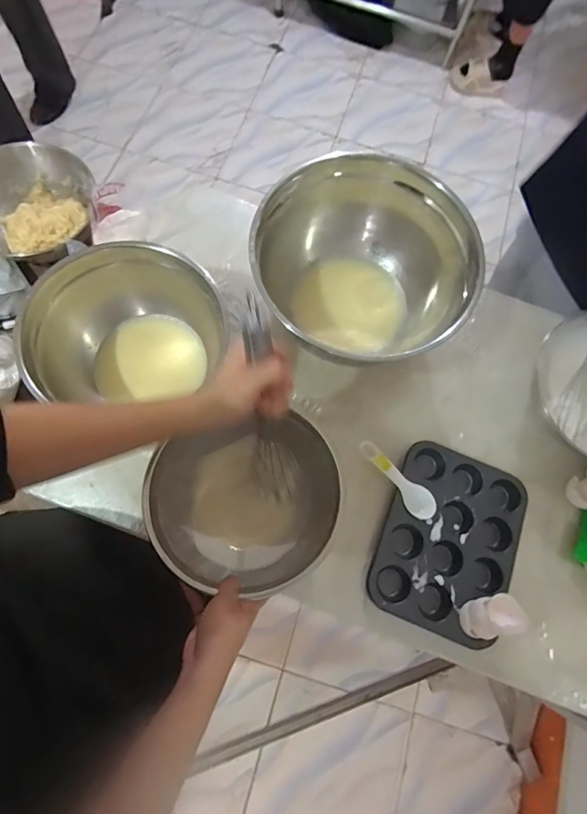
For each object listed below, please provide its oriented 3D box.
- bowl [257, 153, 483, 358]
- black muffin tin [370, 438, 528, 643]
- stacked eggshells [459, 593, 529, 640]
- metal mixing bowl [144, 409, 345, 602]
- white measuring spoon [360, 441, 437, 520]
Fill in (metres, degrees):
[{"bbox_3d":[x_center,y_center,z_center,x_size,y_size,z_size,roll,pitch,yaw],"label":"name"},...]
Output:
[{"bbox_3d":[0.087,-0.196,0.613,0.277,0.185,0.288,0,75,-2],"label":"bowl"},{"bbox_3d":[0.227,0.190,0.583,0.185,0.030,0.251,22,74,3],"label":"black muffin tin"},{"bbox_3d":[0.261,0.278,0.523,0.072,0.048,0.047,-29,78,-11],"label":"stacked eggshells"},{"bbox_3d":[-0.064,0.123,0.523,0.260,0.109,0.208,-20,77,-7],"label":"metal mixing bowl"},{"bbox_3d":[0.153,0.109,0.594,0.140,0.011,0.043,44,76,9],"label":"white measuring spoon"}]

